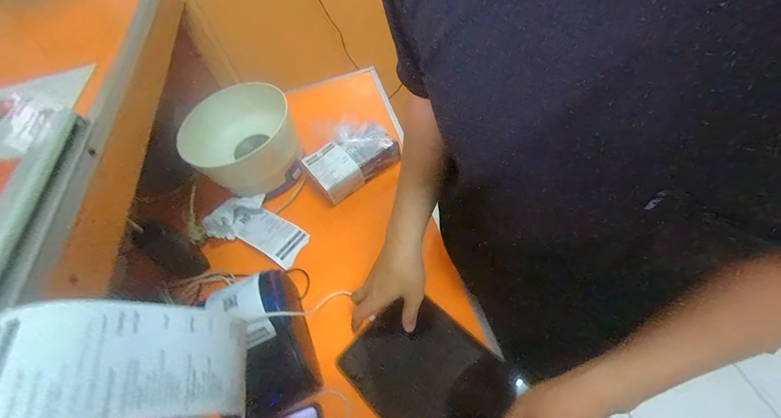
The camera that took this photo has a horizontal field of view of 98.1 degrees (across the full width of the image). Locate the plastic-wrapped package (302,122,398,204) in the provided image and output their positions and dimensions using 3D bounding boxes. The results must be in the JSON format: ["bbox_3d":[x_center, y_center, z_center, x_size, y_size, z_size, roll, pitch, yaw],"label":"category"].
[{"bbox_3d":[-0.081,-0.102,0.692,0.176,0.080,0.116,-35,54,-16],"label":"plastic-wrapped package"}]

